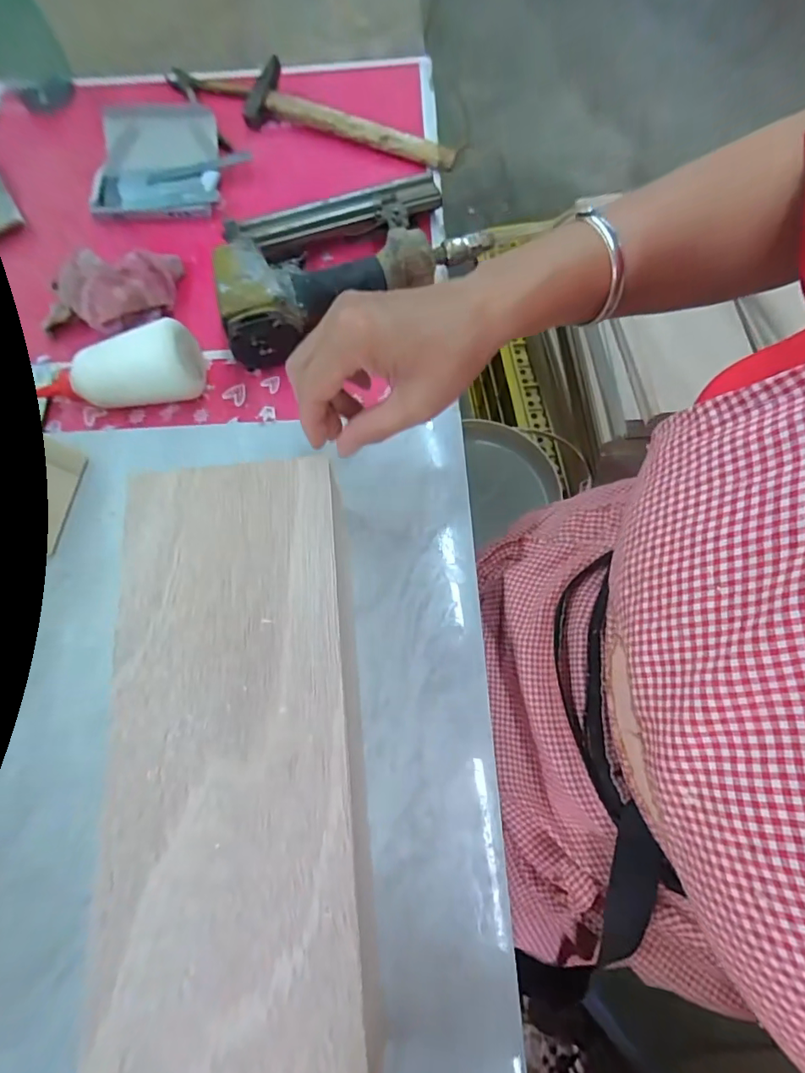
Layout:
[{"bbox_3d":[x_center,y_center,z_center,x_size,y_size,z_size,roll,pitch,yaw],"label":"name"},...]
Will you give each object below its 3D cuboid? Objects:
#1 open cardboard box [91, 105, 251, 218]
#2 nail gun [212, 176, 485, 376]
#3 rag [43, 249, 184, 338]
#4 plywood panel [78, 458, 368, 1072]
[{"bbox_3d":[-0.251,-0.399,0.527,0.155,0.035,0.124,2,71,2],"label":"open cardboard box"},{"bbox_3d":[-0.063,-0.267,0.462,0.246,0.058,0.152,-27,72,-8],"label":"nail gun"},{"bbox_3d":[-0.278,-0.231,0.467,0.139,0.053,0.076,-21,72,-6],"label":"rag"},{"bbox_3d":[-0.091,0.114,0.256,0.123,0.008,0.329,-6,72,-1],"label":"plywood panel"}]

